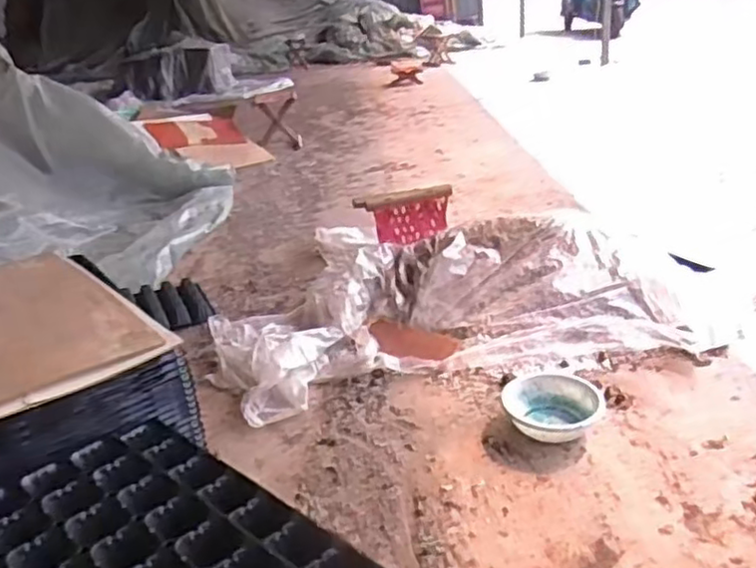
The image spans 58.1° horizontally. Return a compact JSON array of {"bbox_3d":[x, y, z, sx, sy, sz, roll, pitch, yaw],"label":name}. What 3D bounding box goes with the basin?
[{"bbox_3d":[0.353,0.253,1.412,0.214,0.056,0.198,-3,24,1],"label":"basin"}]

